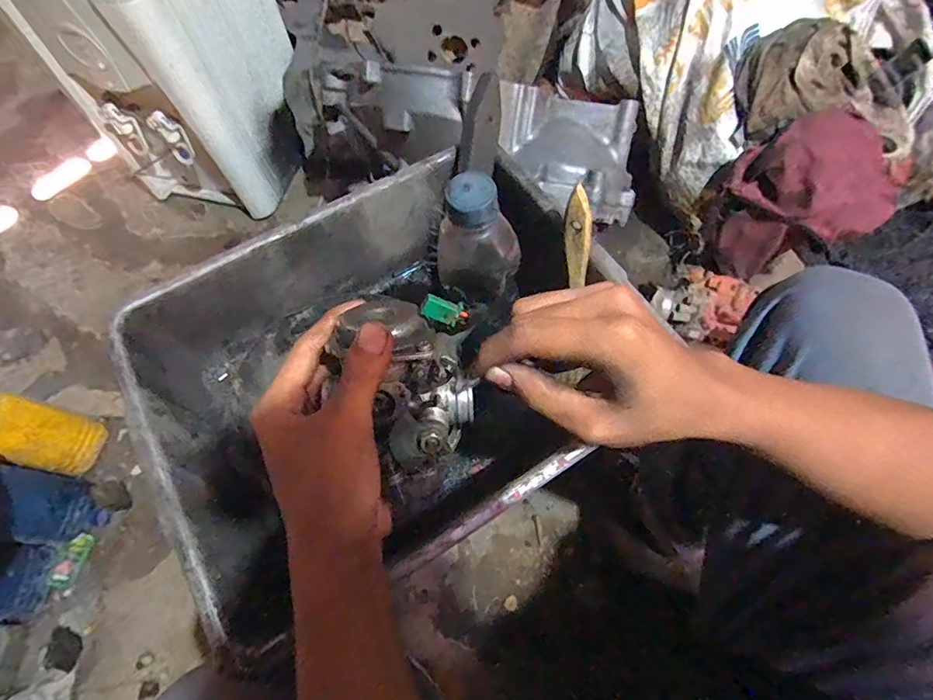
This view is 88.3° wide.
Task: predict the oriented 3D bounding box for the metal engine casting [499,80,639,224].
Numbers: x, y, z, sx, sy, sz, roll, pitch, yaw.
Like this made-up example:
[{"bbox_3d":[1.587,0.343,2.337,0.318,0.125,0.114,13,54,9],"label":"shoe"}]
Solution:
[{"bbox_3d":[0.138,-0.267,0.660,0.184,0.080,0.163,2,94,10],"label":"metal engine casting"}]

